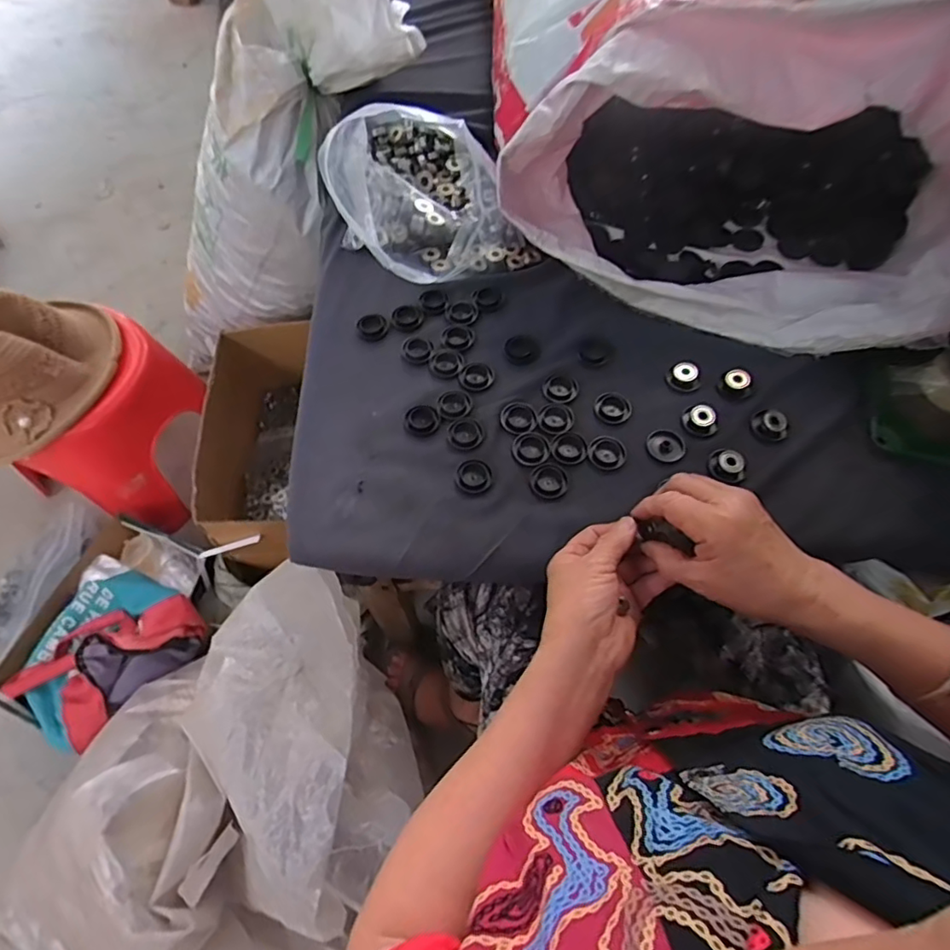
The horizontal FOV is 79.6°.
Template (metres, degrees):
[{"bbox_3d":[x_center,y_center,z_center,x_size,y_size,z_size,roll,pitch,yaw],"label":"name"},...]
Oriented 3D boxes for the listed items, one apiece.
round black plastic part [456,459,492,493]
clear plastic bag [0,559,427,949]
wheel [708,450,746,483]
[{"bbox_3d":[-0.001,0.001,0.513,0.030,0.005,0.033,0,63,1],"label":"round black plastic part"},{"bbox_3d":[-0.236,0.354,0.670,0.328,0.379,0.366,-24,65,-11],"label":"clear plastic bag"},{"bbox_3d":[0.229,-0.011,0.511,0.033,0.021,0.028,41,70,19],"label":"wheel"}]

